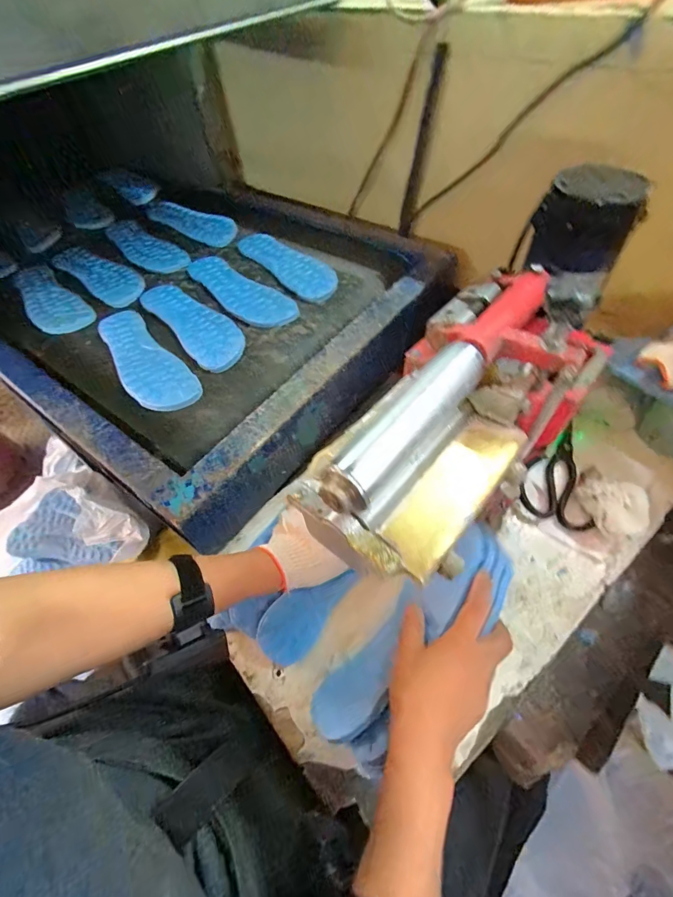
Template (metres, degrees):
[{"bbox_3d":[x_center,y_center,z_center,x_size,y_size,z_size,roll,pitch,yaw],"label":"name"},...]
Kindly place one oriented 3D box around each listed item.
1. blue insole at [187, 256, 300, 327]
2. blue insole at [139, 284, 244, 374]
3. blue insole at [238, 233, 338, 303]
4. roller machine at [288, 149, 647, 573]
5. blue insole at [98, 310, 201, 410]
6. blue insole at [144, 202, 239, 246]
[{"bbox_3d":[-0.163,-0.261,0.655,0.083,0.010,0.254,-36,59,-19],"label":"blue insole"},{"bbox_3d":[-0.217,-0.193,0.605,0.074,0.012,0.237,-37,59,-20],"label":"blue insole"},{"bbox_3d":[-0.081,-0.315,0.685,0.078,0.023,0.241,-31,57,-17],"label":"blue insole"},{"bbox_3d":[0.159,-0.112,0.348,0.137,0.129,0.474,29,61,23],"label":"roller machine"},{"bbox_3d":[-0.272,-0.127,0.562,0.077,0.010,0.233,-37,59,-20],"label":"blue insole"},{"bbox_3d":[-0.290,-0.457,0.817,0.212,0.015,0.060,27,80,14],"label":"blue insole"}]

